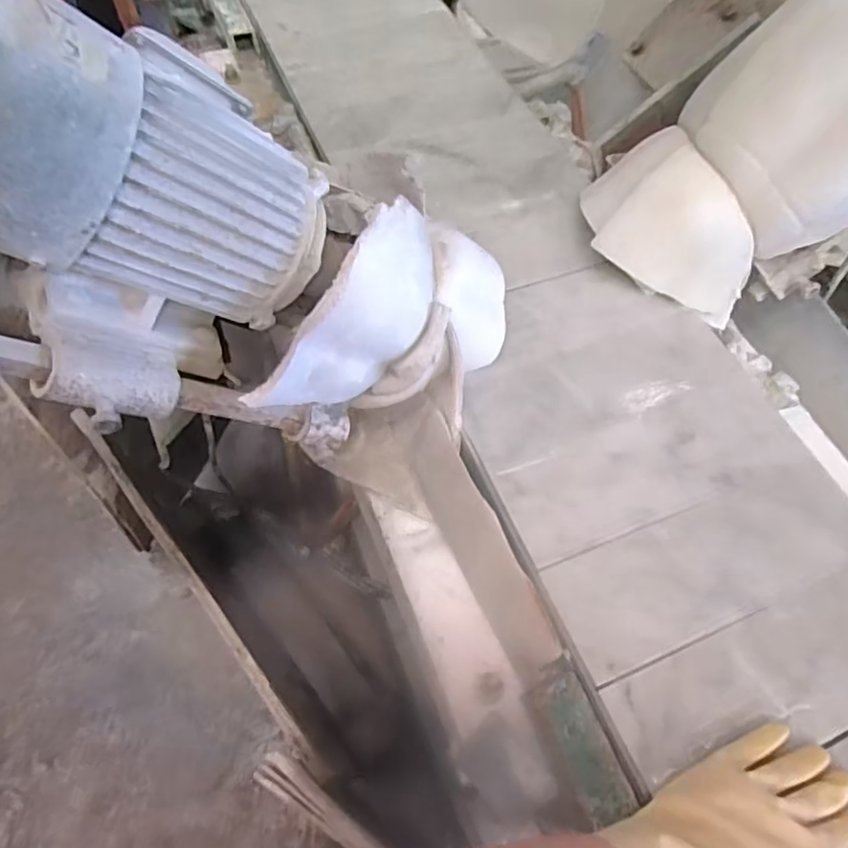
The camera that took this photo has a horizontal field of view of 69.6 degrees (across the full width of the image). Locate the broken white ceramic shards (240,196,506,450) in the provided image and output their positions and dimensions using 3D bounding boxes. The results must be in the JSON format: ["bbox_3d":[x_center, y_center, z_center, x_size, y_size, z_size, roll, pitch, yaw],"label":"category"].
[{"bbox_3d":[-0.019,-0.084,0.542,0.110,0.186,0.286,38,64,19],"label":"broken white ceramic shards"}]

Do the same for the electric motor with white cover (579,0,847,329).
[{"bbox_3d":[0.383,-0.304,0.617,0.186,0.429,0.222,9,46,-48],"label":"electric motor with white cover"}]

